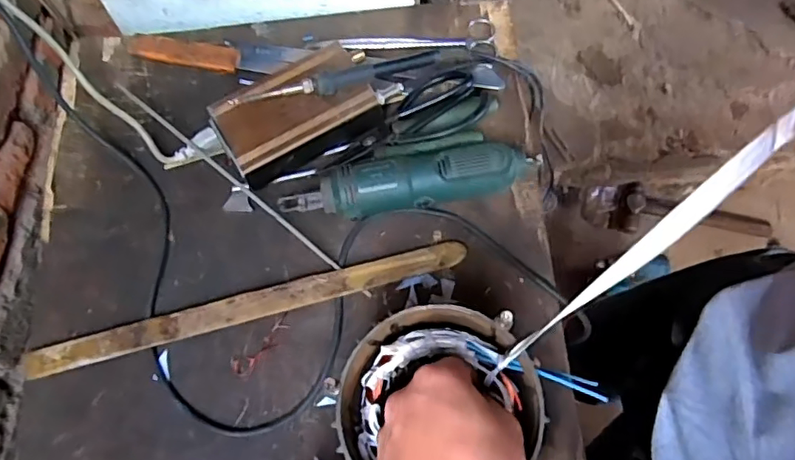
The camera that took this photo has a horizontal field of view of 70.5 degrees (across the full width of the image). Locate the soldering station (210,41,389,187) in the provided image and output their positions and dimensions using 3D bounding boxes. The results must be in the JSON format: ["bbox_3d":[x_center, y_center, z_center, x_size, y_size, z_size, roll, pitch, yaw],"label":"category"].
[{"bbox_3d":[-0.099,-0.114,0.560,0.152,0.049,0.099,-27,70,-8],"label":"soldering station"}]

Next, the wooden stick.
[{"bbox_3d":[-0.130,0.068,0.514,0.395,0.007,0.027,-14,70,-7],"label":"wooden stick"}]

